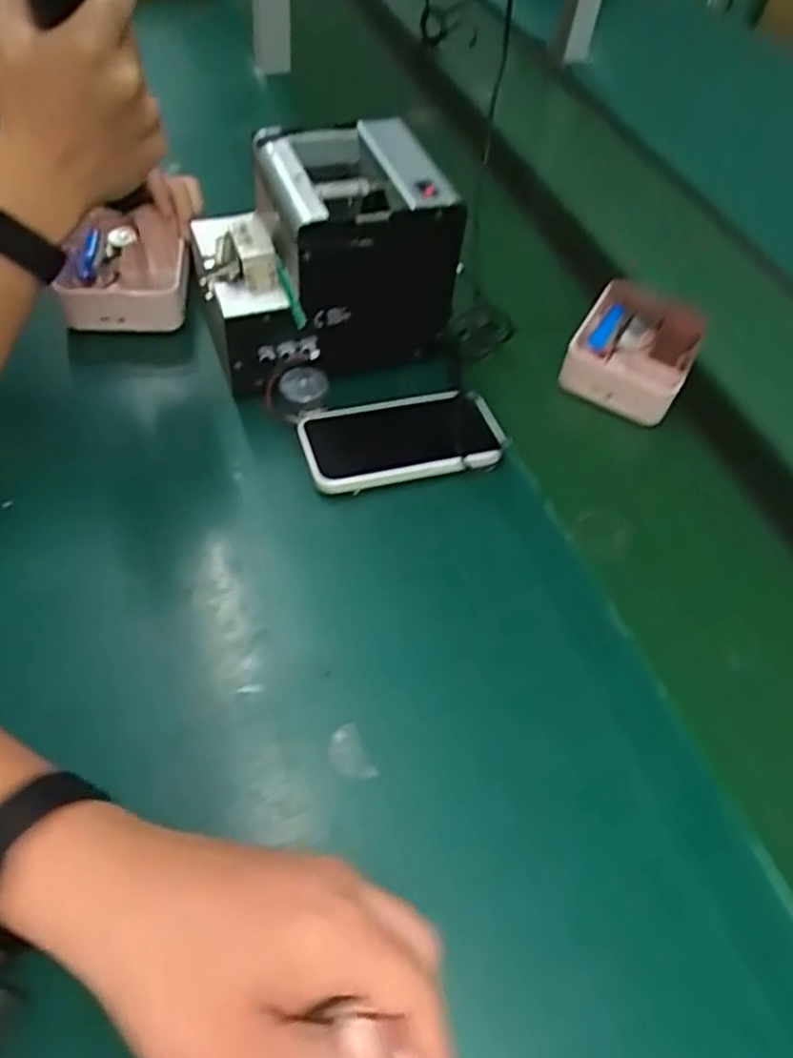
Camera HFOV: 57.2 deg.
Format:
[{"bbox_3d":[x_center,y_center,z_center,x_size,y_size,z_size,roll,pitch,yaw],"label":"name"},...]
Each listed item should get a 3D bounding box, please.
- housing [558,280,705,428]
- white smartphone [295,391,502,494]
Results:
[{"bbox_3d":[0.213,-0.161,0.645,0.097,0.055,0.116,27,55,14],"label":"housing"},{"bbox_3d":[0.005,-0.069,0.560,0.151,0.017,0.078,-13,49,-12],"label":"white smartphone"}]

